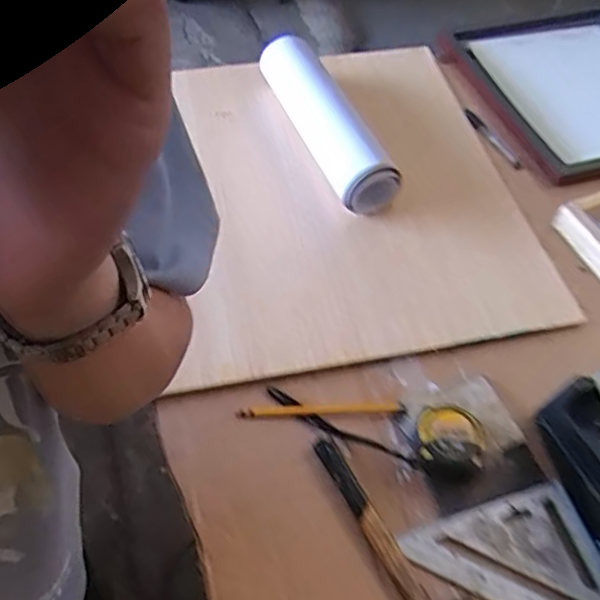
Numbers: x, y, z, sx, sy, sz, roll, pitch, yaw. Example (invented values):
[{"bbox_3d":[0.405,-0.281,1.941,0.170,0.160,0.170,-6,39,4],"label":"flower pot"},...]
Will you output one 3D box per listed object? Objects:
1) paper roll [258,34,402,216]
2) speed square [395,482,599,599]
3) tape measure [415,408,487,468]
[{"bbox_3d":[0.032,-0.265,0.905,0.078,0.072,0.351,-18,58,-15],"label":"paper roll"},{"bbox_3d":[0.230,0.245,0.587,0.230,0.019,0.129,25,57,14],"label":"speed square"},{"bbox_3d":[0.152,0.143,0.635,0.068,0.044,0.058,9,53,3],"label":"tape measure"}]

